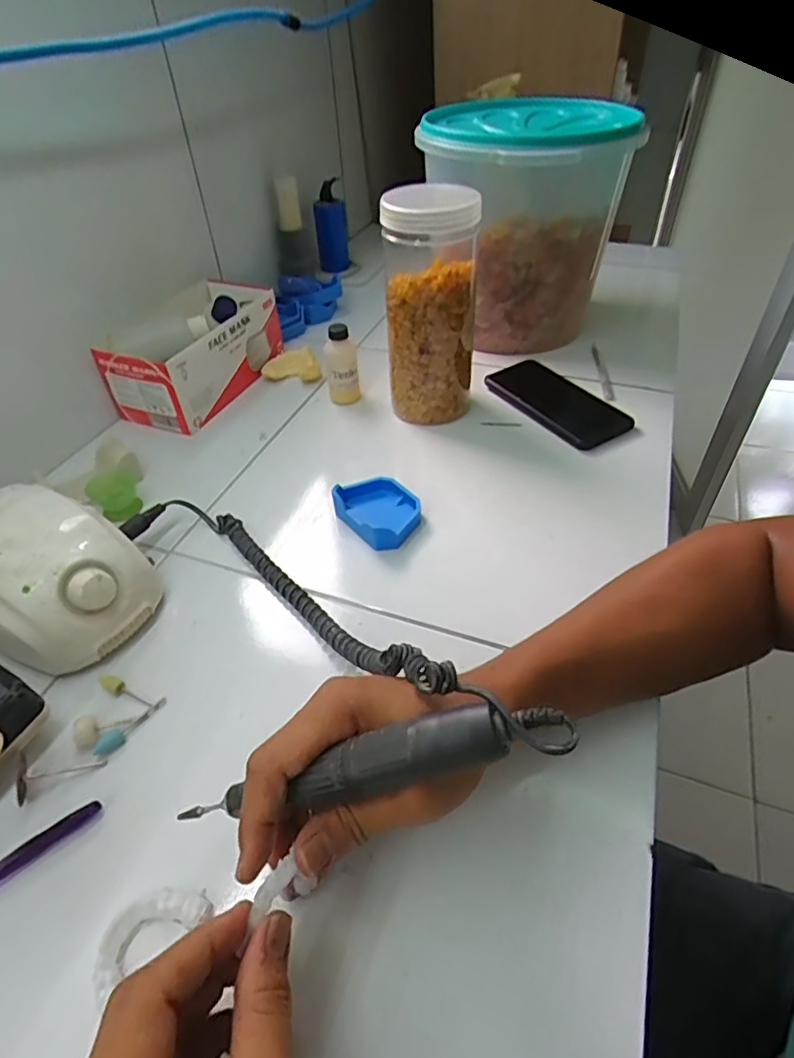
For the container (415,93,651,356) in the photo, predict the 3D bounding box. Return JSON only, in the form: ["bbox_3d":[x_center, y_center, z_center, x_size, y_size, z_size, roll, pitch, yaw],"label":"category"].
[{"bbox_3d":[0.147,-0.379,0.697,0.224,0.226,0.246,11,46,15],"label":"container"}]

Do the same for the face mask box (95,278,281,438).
[{"bbox_3d":[-0.228,-0.215,0.652,0.107,0.080,0.211,16,47,17],"label":"face mask box"}]

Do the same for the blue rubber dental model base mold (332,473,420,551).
[{"bbox_3d":[-0.016,-0.016,0.495,0.080,0.027,0.063,32,54,31],"label":"blue rubber dental model base mold"}]

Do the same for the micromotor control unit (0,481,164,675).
[{"bbox_3d":[-0.260,0.034,0.408,0.137,0.069,0.108,19,48,20],"label":"micromotor control unit"}]

